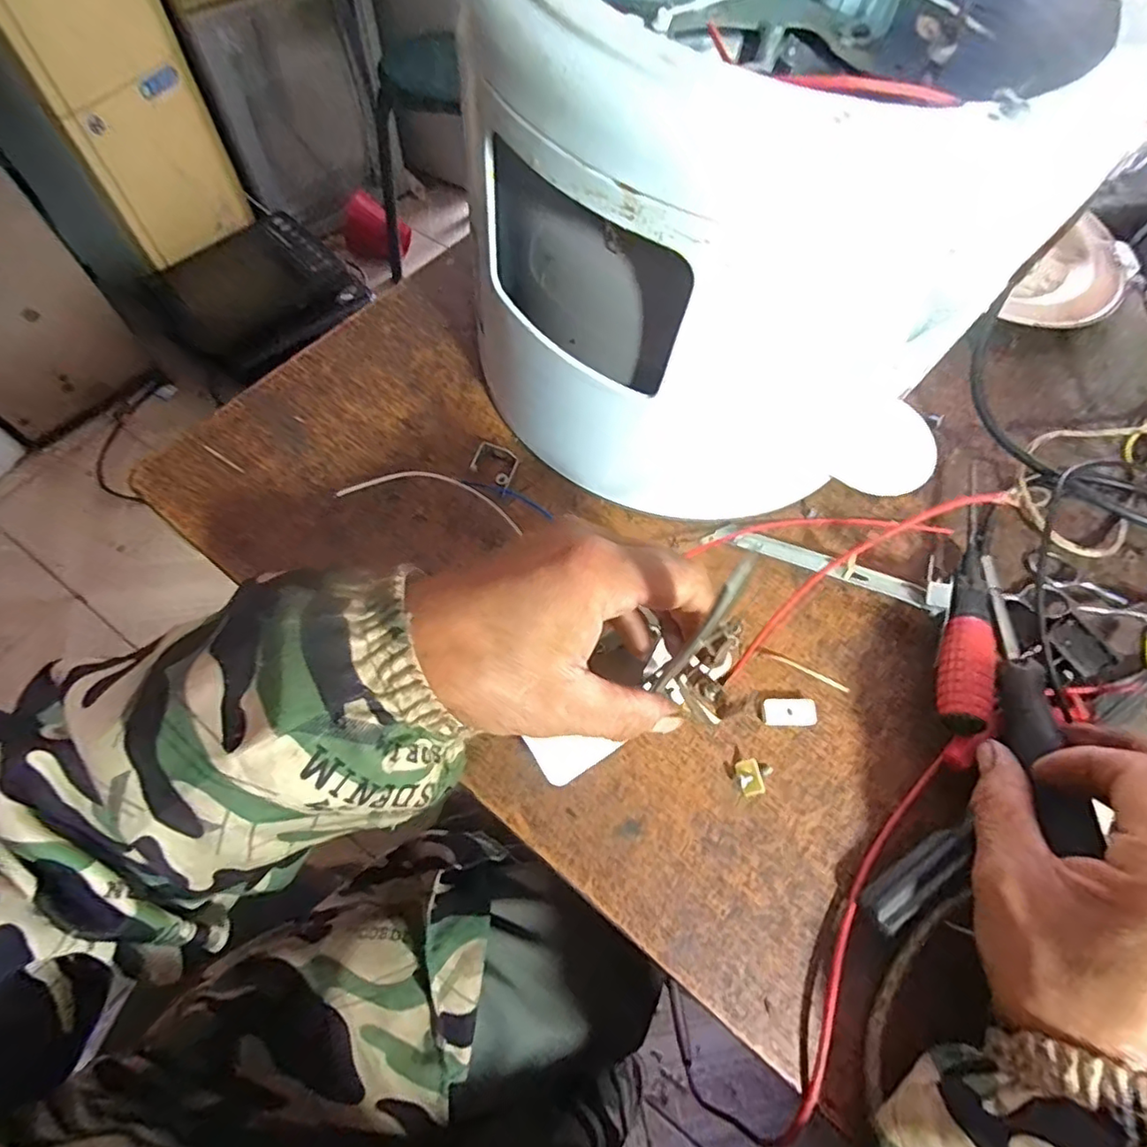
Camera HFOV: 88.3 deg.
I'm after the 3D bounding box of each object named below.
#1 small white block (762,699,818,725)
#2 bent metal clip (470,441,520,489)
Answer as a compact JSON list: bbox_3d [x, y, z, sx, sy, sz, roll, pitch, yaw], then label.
[{"bbox_3d":[0.110,0.071,0.301,0.026,0.007,0.013,2,65,-2],"label":"small white block"},{"bbox_3d":[-0.044,-0.064,0.340,0.026,0.004,0.021,30,71,-7],"label":"bent metal clip"}]

